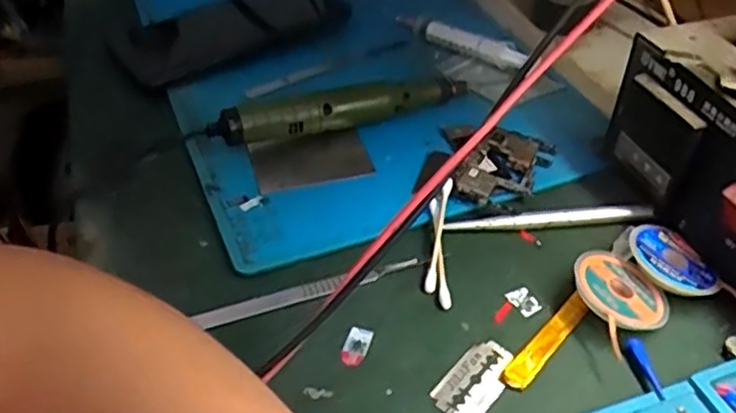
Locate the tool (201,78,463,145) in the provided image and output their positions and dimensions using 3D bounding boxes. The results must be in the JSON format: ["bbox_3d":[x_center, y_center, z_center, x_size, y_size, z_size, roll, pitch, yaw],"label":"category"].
[{"bbox_3d":[-0.016,-0.060,0.418,0.161,0.029,0.028,-16,44,-17],"label":"tool"}]

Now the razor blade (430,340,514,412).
[{"bbox_3d":[0.047,0.074,0.292,0.023,0.004,0.041,37,54,25],"label":"razor blade"}]

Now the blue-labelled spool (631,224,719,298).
[{"bbox_3d":[0.143,0.026,0.330,0.038,0.009,0.044,6,41,-13],"label":"blue-labelled spool"}]

